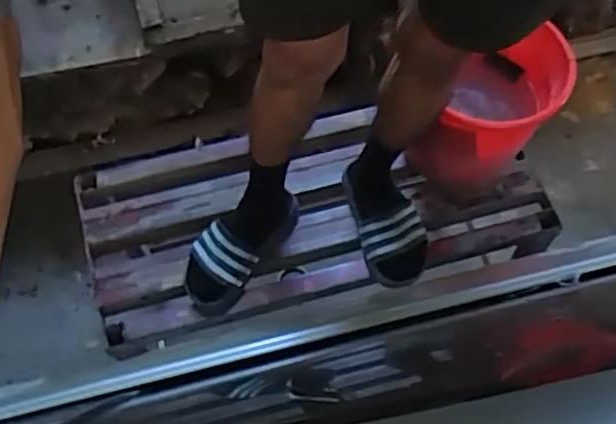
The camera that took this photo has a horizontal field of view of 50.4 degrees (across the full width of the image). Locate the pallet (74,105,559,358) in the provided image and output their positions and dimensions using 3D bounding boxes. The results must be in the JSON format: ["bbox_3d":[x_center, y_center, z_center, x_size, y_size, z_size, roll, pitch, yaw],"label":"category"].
[{"bbox_3d":[0.005,-0.016,1.218,0.829,0.067,0.385,-13,63,-6],"label":"pallet"}]

